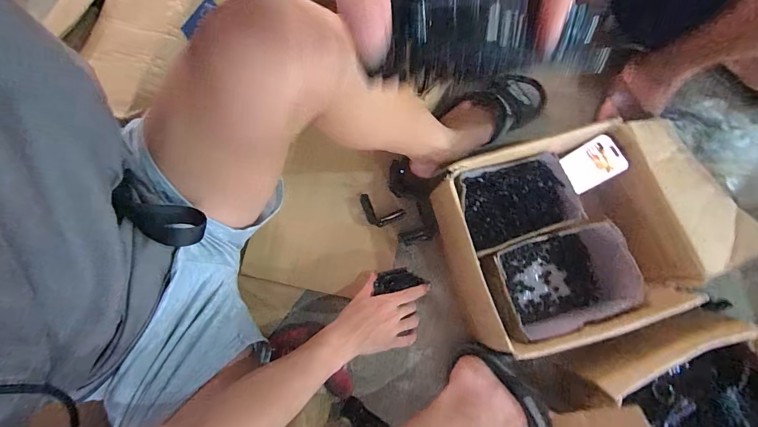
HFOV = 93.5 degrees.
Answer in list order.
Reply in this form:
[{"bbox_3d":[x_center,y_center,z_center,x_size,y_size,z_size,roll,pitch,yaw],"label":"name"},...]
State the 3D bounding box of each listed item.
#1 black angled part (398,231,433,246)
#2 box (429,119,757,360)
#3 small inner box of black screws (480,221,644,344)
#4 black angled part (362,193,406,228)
[{"bbox_3d":[0.068,0.044,0.646,0.062,0.009,0.023,-9,79,-3],"label":"black angled part"},{"bbox_3d":[0.336,0.026,0.601,0.435,0.121,0.317,-20,80,-5],"label":"box"},{"bbox_3d":[0.294,0.109,0.599,0.225,0.104,0.145,-16,80,-5],"label":"small inner box of black screws"},{"bbox_3d":[0.000,0.000,0.659,0.083,0.008,0.046,22,79,3],"label":"black angled part"}]

